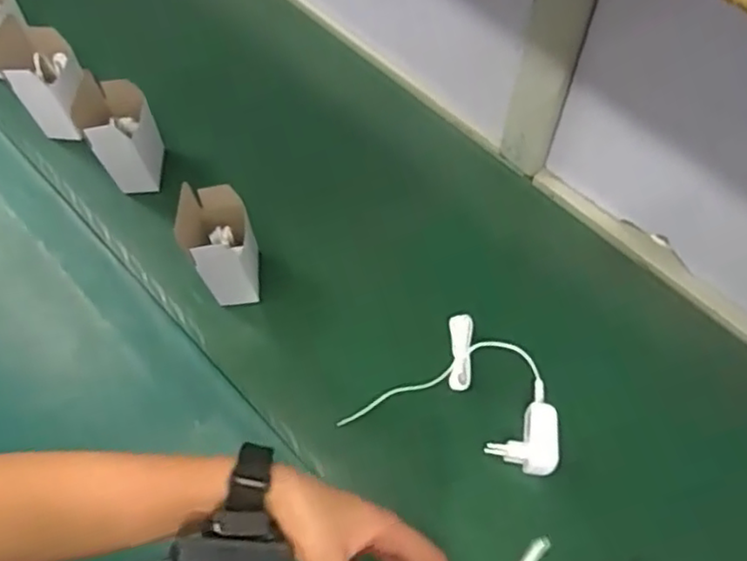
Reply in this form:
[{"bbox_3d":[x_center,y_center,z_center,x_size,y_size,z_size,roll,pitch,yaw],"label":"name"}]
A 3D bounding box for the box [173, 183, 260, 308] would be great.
[{"bbox_3d":[-0.151,-0.030,0.671,0.063,0.146,0.076,-11,62,-6],"label":"box"}]

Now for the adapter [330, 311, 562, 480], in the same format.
[{"bbox_3d":[0.085,0.097,0.632,0.192,0.027,0.128,16,63,8],"label":"adapter"}]

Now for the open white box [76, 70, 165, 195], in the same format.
[{"bbox_3d":[-0.273,-0.159,0.743,0.052,0.135,0.071,-4,61,-2],"label":"open white box"}]

